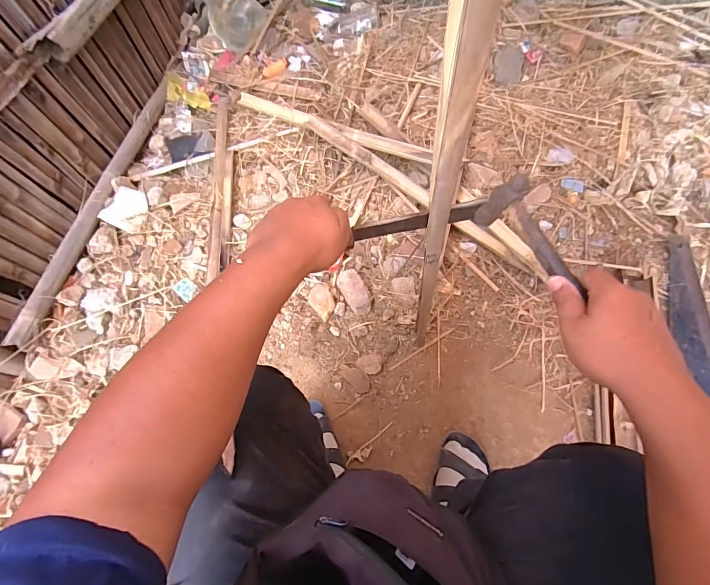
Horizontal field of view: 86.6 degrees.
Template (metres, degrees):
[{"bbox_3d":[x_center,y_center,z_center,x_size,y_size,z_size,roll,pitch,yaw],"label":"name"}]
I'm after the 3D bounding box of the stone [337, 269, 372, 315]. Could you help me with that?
[{"bbox_3d":[0.000,-0.001,0.888,0.056,0.046,0.111,-25,69,-7],"label":"stone"}]

